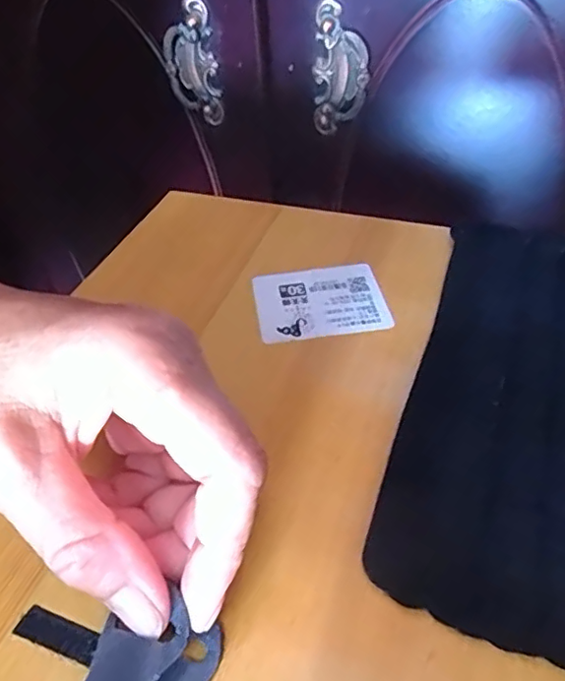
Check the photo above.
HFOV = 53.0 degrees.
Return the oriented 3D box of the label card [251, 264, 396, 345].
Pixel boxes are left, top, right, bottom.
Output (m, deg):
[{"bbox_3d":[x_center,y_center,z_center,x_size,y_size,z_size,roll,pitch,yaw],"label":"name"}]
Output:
[{"bbox_3d":[0.017,-0.019,0.266,0.059,0.004,0.047,-8,44,-4],"label":"label card"}]

